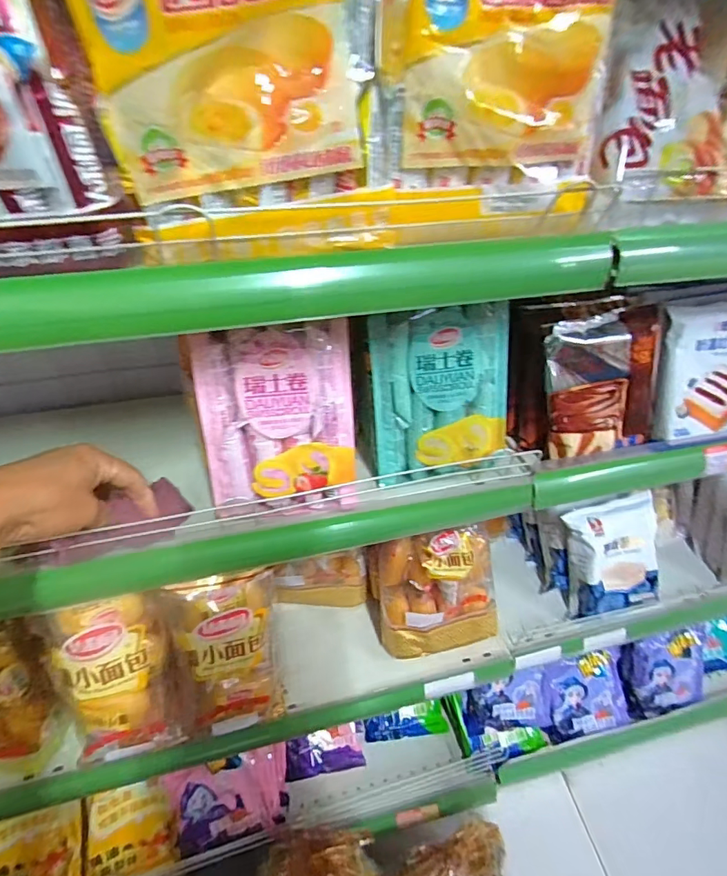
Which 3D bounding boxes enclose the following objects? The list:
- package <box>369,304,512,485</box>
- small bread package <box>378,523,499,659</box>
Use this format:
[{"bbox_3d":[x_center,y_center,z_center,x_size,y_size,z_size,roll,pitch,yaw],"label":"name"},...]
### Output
[{"bbox_3d":[0.074,-0.051,0.475,0.132,0.182,0.065,-3,25,-1],"label":"package"},{"bbox_3d":[0.098,0.191,0.595,0.151,0.152,0.092,-3,37,-3],"label":"small bread package"}]

